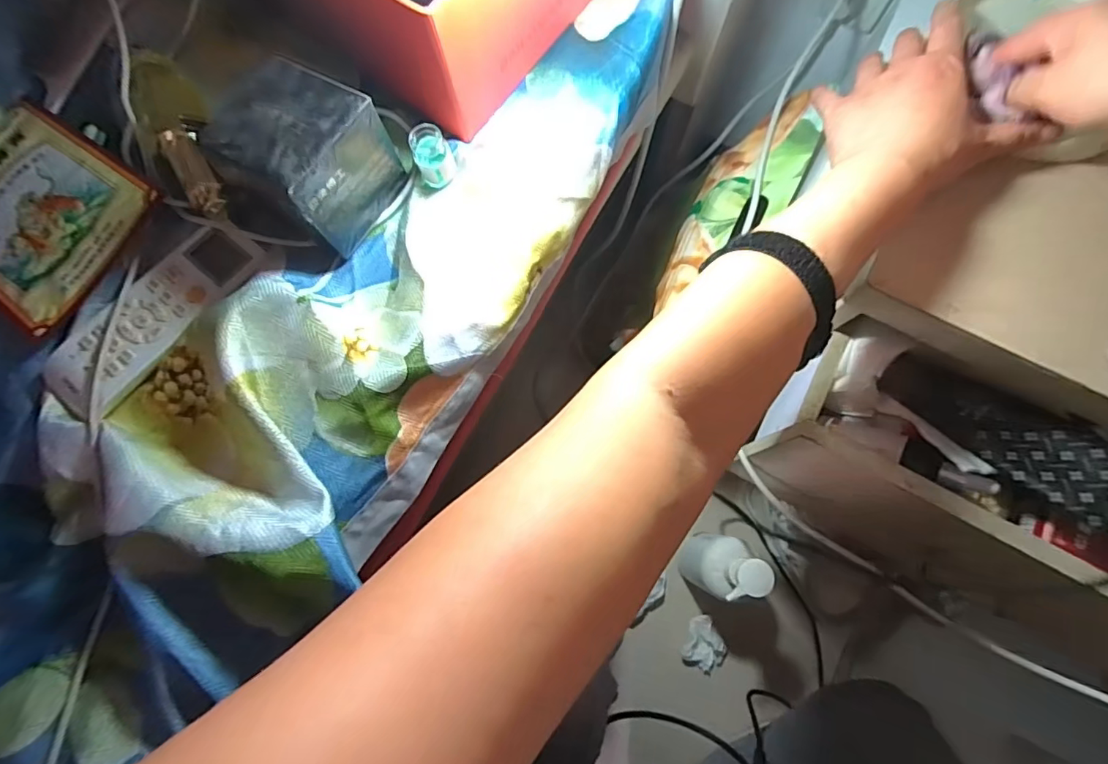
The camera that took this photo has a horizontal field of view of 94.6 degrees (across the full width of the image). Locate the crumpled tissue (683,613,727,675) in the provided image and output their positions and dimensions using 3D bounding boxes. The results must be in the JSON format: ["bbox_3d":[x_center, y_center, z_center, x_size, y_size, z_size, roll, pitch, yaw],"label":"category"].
[{"bbox_3d":[0.205,0.353,0.687,0.058,0.037,0.069,24,78,5],"label":"crumpled tissue"}]

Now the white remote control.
[{"bbox_3d":[-0.229,-0.038,0.290,0.049,0.012,0.127,35,79,7],"label":"white remote control"}]

